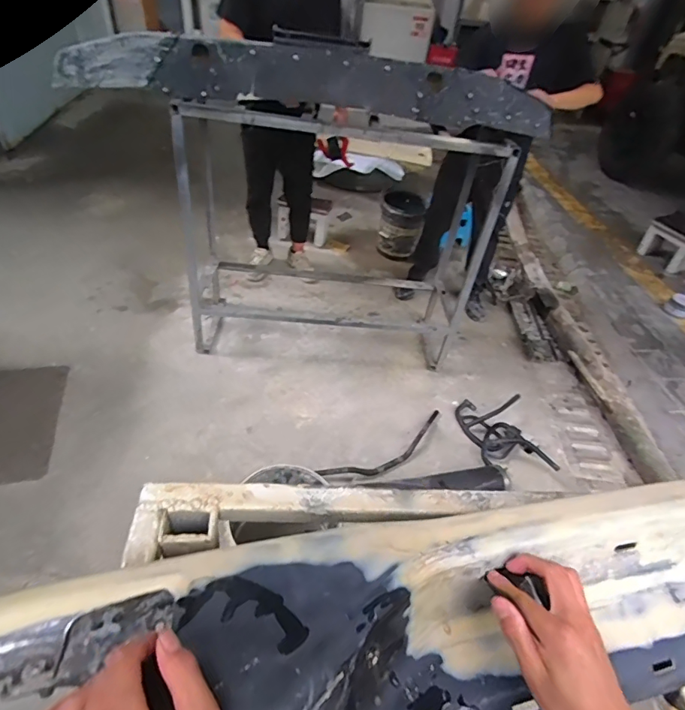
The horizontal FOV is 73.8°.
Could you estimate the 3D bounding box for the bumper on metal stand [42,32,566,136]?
[{"bbox_3d":[-0.070,-0.902,1.505,1.552,0.210,0.133,1,43,-8],"label":"bumper on metal stand"}]

